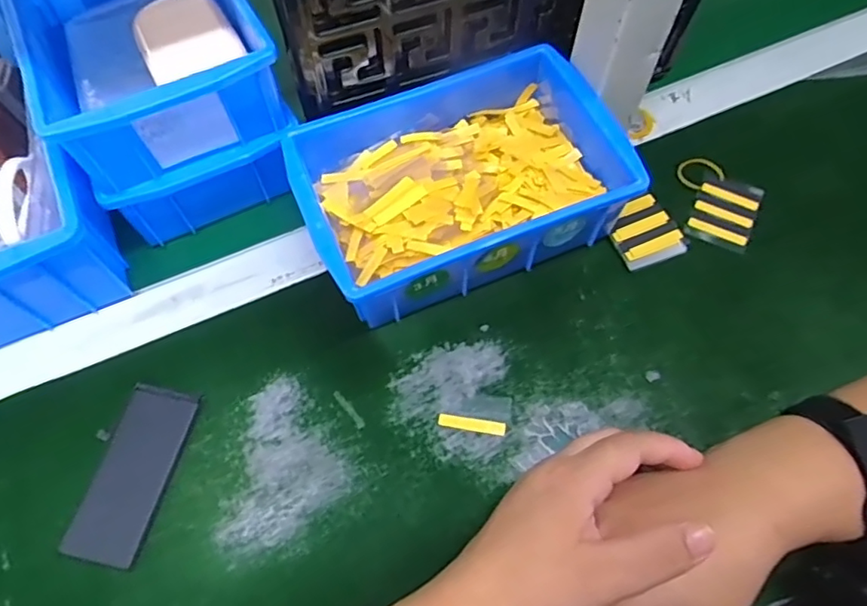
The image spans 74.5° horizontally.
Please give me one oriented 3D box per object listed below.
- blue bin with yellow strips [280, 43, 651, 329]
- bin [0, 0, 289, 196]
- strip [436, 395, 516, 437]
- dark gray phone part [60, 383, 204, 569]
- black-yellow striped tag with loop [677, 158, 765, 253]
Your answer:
[{"bbox_3d":[0.015,-0.078,0.379,0.199,0.069,0.143,-21,64,-10],"label":"blue bin with yellow strips"},{"bbox_3d":[-0.187,-0.173,0.367,0.126,0.057,0.196,-26,65,-12],"label":"bin"},{"bbox_3d":[0.026,0.066,0.340,0.043,0.004,0.023,3,62,2],"label":"strip"},{"bbox_3d":[-0.172,0.096,0.328,0.040,0.005,0.097,11,63,6],"label":"dark gray phone part"},{"bbox_3d":[0.202,-0.072,0.408,0.058,0.009,0.066,22,65,12],"label":"black-yellow striped tag with loop"}]

